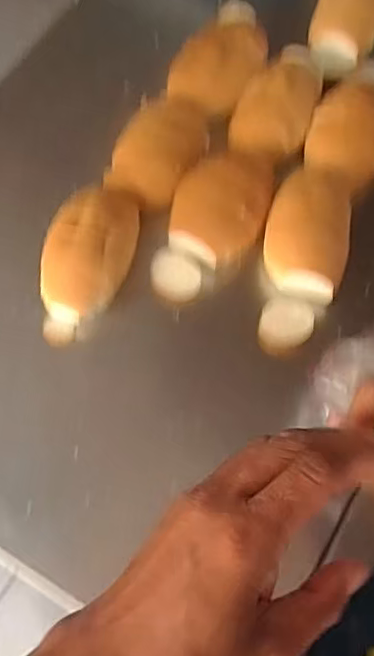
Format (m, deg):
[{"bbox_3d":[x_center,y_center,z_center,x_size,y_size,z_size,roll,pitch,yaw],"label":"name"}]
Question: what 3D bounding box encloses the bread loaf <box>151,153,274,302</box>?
[{"bbox_3d":[0.030,-0.115,0.662,0.105,0.064,0.174,17,69,7],"label":"bread loaf"}]

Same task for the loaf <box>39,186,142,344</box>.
[{"bbox_3d":[-0.106,-0.072,0.641,0.086,0.062,0.171,14,69,6],"label":"loaf"}]

